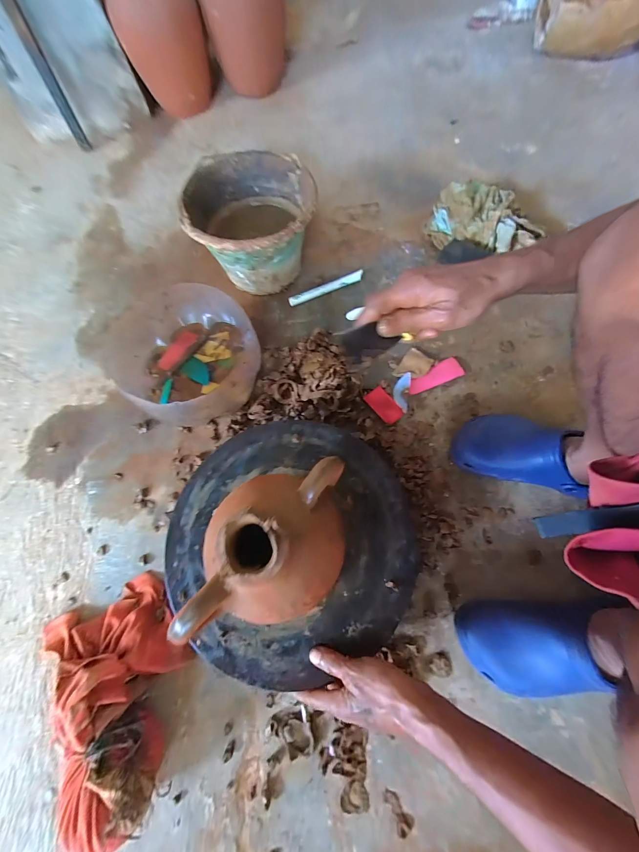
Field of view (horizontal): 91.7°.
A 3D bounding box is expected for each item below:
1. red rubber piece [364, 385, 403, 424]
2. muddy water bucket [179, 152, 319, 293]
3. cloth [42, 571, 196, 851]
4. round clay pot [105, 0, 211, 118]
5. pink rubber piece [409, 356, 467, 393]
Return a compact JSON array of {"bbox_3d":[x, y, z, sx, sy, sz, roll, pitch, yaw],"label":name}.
[{"bbox_3d":[0.121,-0.038,0.578,0.044,0.005,0.071,-36,77,-17],"label":"red rubber piece"},{"bbox_3d":[-0.131,-0.393,0.645,0.237,0.175,0.239,-1,69,3],"label":"muddy water bucket"},{"bbox_3d":[-0.276,0.354,0.414,0.190,0.083,0.271,-34,71,-10],"label":"cloth"},{"bbox_3d":[-0.455,-1.131,0.911,0.230,0.309,0.244,-1,69,3],"label":"round clay pot"},{"bbox_3d":[0.219,-0.096,0.593,0.110,0.006,0.042,-23,78,-4],"label":"pink rubber piece"}]

